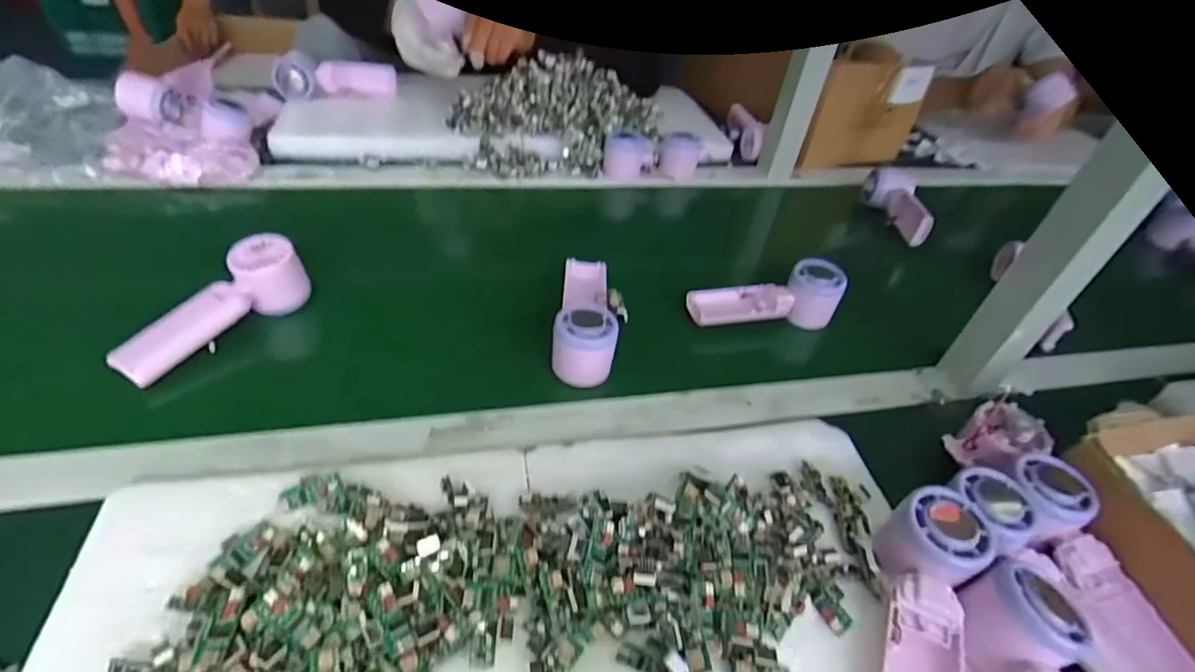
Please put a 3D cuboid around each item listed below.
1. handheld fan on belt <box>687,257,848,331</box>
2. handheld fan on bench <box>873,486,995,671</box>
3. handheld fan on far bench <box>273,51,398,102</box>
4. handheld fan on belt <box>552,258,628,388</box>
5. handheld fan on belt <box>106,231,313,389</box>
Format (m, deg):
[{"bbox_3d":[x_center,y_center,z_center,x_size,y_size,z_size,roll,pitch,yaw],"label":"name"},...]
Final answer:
[{"bbox_3d":[0.173,-0.045,0.578,0.151,0.063,0.051,-1,43,-10],"label":"handheld fan on belt"},{"bbox_3d":[0.207,0.171,0.339,0.055,0.054,0.163,19,44,12],"label":"handheld fan on bench"},{"bbox_3d":[-0.393,-0.384,0.838,0.169,0.060,0.044,-8,45,-17],"label":"handheld fan on far bench"},{"bbox_3d":[-0.005,-0.029,0.539,0.062,0.045,0.164,7,43,-1],"label":"handheld fan on belt"},{"bbox_3d":[-0.338,-0.027,0.485,0.050,0.055,0.159,27,46,20],"label":"handheld fan on belt"}]

